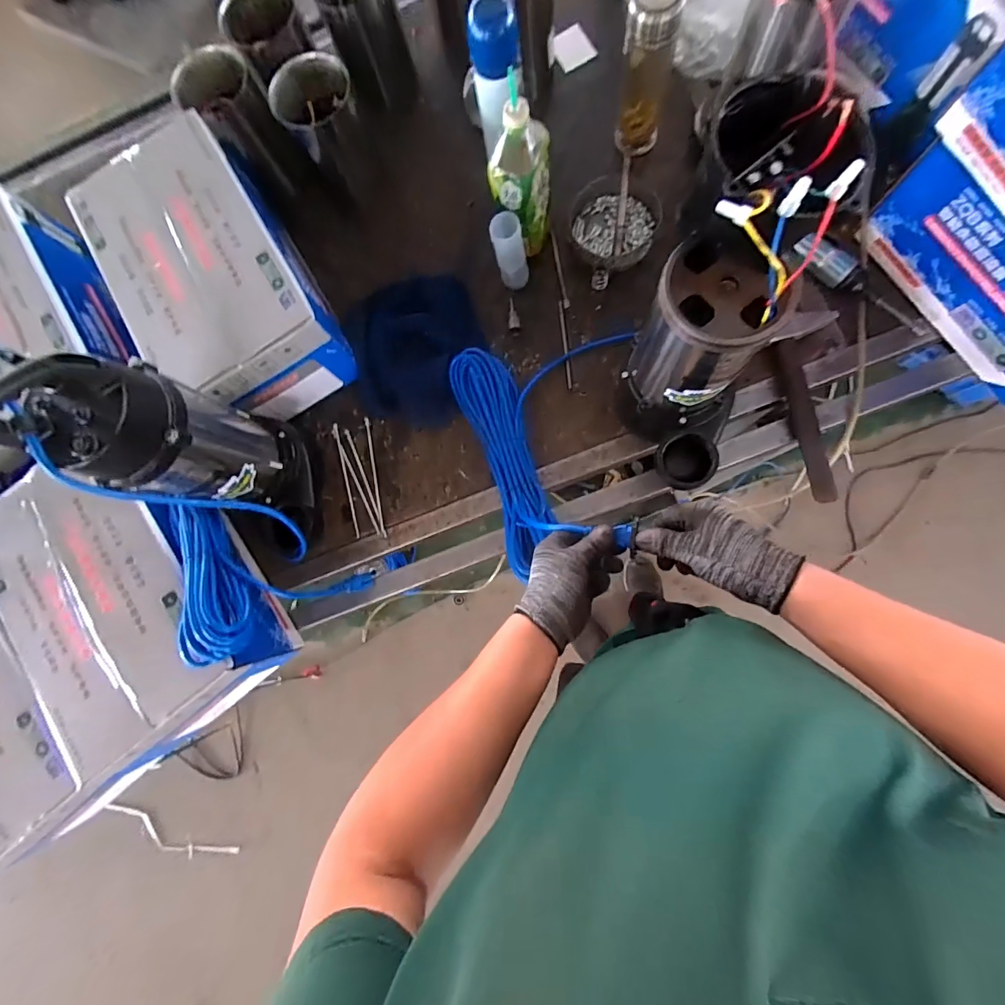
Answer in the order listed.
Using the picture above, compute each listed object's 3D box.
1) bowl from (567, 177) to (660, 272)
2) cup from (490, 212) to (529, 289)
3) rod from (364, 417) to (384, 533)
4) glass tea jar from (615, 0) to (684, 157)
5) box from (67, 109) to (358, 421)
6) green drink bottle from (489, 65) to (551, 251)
[{"bbox_3d":[0.181,-0.448,0.717,0.137,0.042,0.151,-24,81,3],"label":"bowl"},{"bbox_3d":[0.013,-0.381,0.688,0.045,0.112,0.045,-1,83,7],"label":"cup"},{"bbox_3d":[-0.207,-0.047,0.729,0.007,0.005,0.189,-12,81,5],"label":"rod"},{"bbox_3d":[0.205,-0.614,0.649,0.066,0.202,0.066,-1,83,7],"label":"glass tea jar"},{"bbox_3d":[-0.430,-0.335,0.695,0.236,0.153,0.396,-33,80,2],"label":"box"},{"bbox_3d":[0.027,-0.454,0.642,0.086,0.207,0.084,-6,82,6],"label":"green drink bottle"}]

